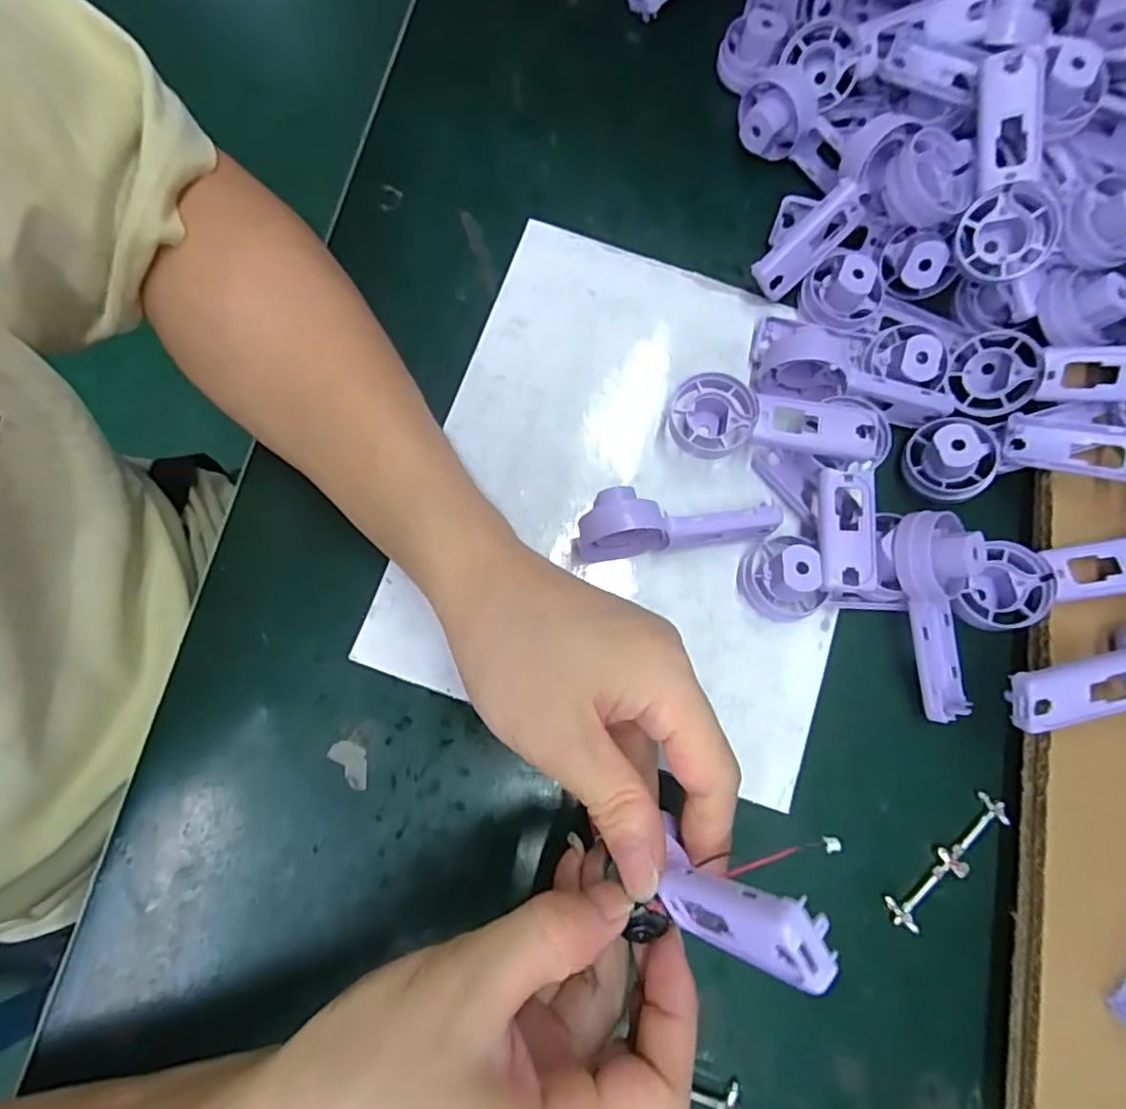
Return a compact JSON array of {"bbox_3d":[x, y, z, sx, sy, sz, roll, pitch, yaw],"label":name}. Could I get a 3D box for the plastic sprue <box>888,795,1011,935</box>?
[{"bbox_3d":[0.174,0.137,0.276,0.072,0.005,0.015,-41,82,-8],"label":"plastic sprue"}]

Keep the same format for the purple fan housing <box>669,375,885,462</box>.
[{"bbox_3d":[0.098,-0.060,0.296,0.095,0.024,0.038,9,78,13],"label":"purple fan housing"}]

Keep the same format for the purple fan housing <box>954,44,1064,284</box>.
[{"bbox_3d":[0.202,-0.176,0.286,0.040,0.023,0.091,-13,107,-4],"label":"purple fan housing"}]

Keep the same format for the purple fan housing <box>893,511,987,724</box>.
[{"bbox_3d":[0.168,0.028,0.277,0.031,0.021,0.092,-9,99,-3],"label":"purple fan housing"}]

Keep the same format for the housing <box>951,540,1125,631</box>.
[{"bbox_3d":[0.228,0.009,0.284,0.093,0.022,0.038,-14,78,14],"label":"housing"}]

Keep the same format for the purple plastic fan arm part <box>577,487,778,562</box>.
[{"bbox_3d":[0.051,-0.012,0.287,0.092,0.046,0.021,0,78,-17],"label":"purple plastic fan arm part"}]

